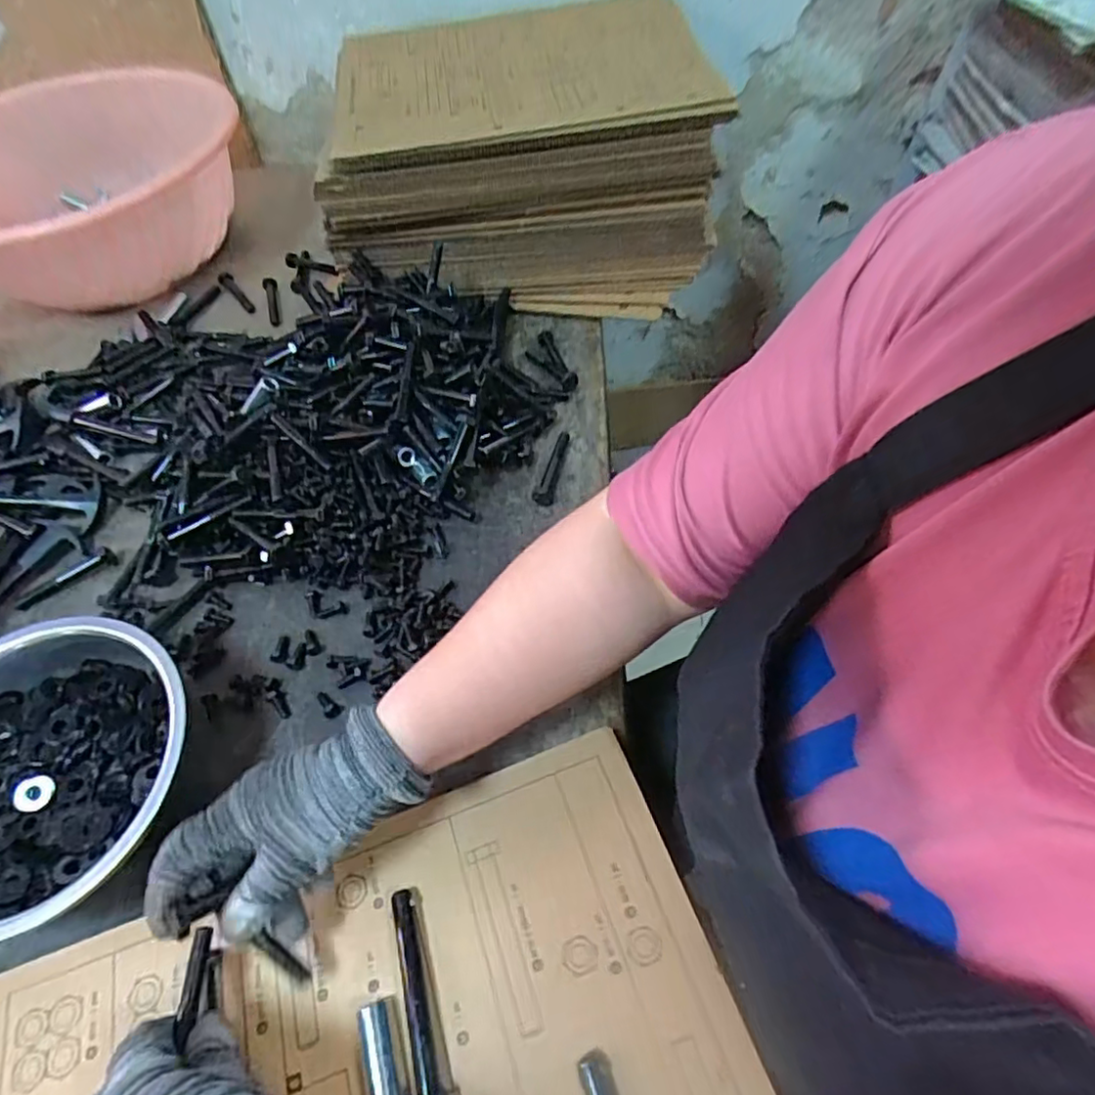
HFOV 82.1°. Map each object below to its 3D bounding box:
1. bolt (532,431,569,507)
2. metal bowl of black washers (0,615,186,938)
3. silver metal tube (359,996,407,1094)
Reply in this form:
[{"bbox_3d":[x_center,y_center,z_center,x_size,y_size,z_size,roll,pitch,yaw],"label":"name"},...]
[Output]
[{"bbox_3d":[0.004,-0.067,0.525,0.015,0.012,0.077,10,56,11],"label":"bolt"},{"bbox_3d":[-0.293,0.133,0.368,0.161,0.072,0.161,-2,55,3],"label":"metal bowl of black washers"},{"bbox_3d":[-0.080,0.250,0.306,0.018,0.011,0.051,-15,55,-6],"label":"silver metal tube"}]

